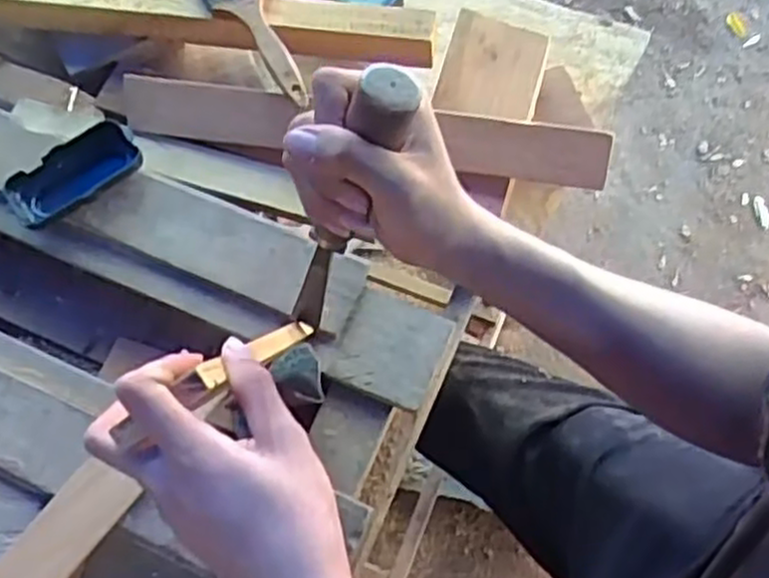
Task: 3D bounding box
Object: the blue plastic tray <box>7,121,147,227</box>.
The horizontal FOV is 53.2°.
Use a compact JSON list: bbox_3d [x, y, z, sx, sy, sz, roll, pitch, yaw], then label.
[{"bbox_3d":[-0.265,-0.097,0.655,0.111,0.027,0.055,-33,74,-9],"label":"blue plastic tray"}]

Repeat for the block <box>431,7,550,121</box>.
[{"bbox_3d":[0.095,-0.194,0.672,0.085,0.015,0.108,14,72,6],"label":"block"}]

